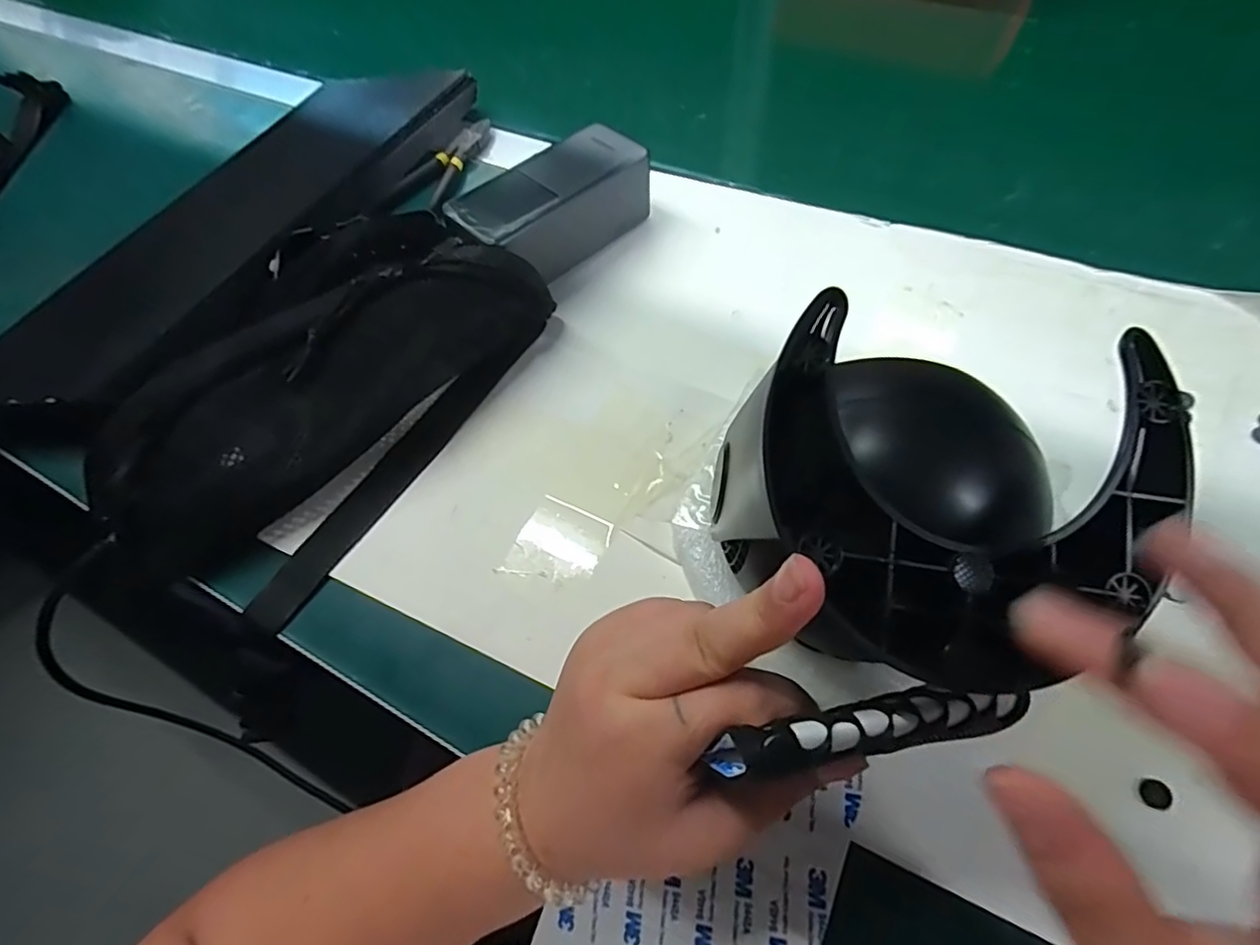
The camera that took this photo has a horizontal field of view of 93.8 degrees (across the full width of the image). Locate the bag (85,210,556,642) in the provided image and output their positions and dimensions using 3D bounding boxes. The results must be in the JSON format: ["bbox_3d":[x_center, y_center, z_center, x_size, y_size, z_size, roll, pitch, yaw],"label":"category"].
[{"bbox_3d":[-0.169,-0.045,0.320,0.133,0.051,0.249,26,68,17],"label":"bag"}]

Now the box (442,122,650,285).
[{"bbox_3d":[-0.046,-0.165,0.376,0.055,0.058,0.125,39,72,22],"label":"box"}]

